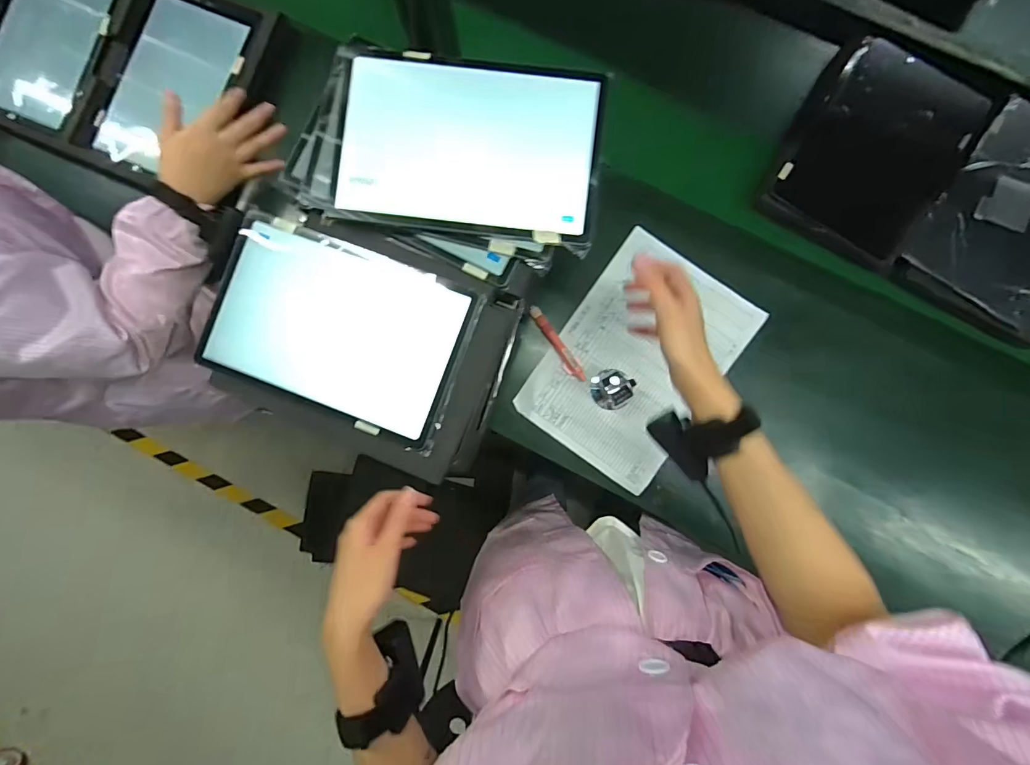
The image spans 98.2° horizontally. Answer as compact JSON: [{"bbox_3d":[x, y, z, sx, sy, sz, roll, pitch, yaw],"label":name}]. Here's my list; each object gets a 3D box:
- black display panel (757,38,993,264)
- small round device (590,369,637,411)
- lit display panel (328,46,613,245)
[{"bbox_3d":[0.474,-0.308,0.584,0.204,0.032,0.295,34,84,7],"label":"black display panel"},{"bbox_3d":[0.128,0.008,0.569,0.052,0.057,0.052,0,86,2],"label":"small round device"},{"bbox_3d":[-0.045,-0.230,0.433,0.253,0.012,0.166,8,89,1],"label":"lit display panel"}]

